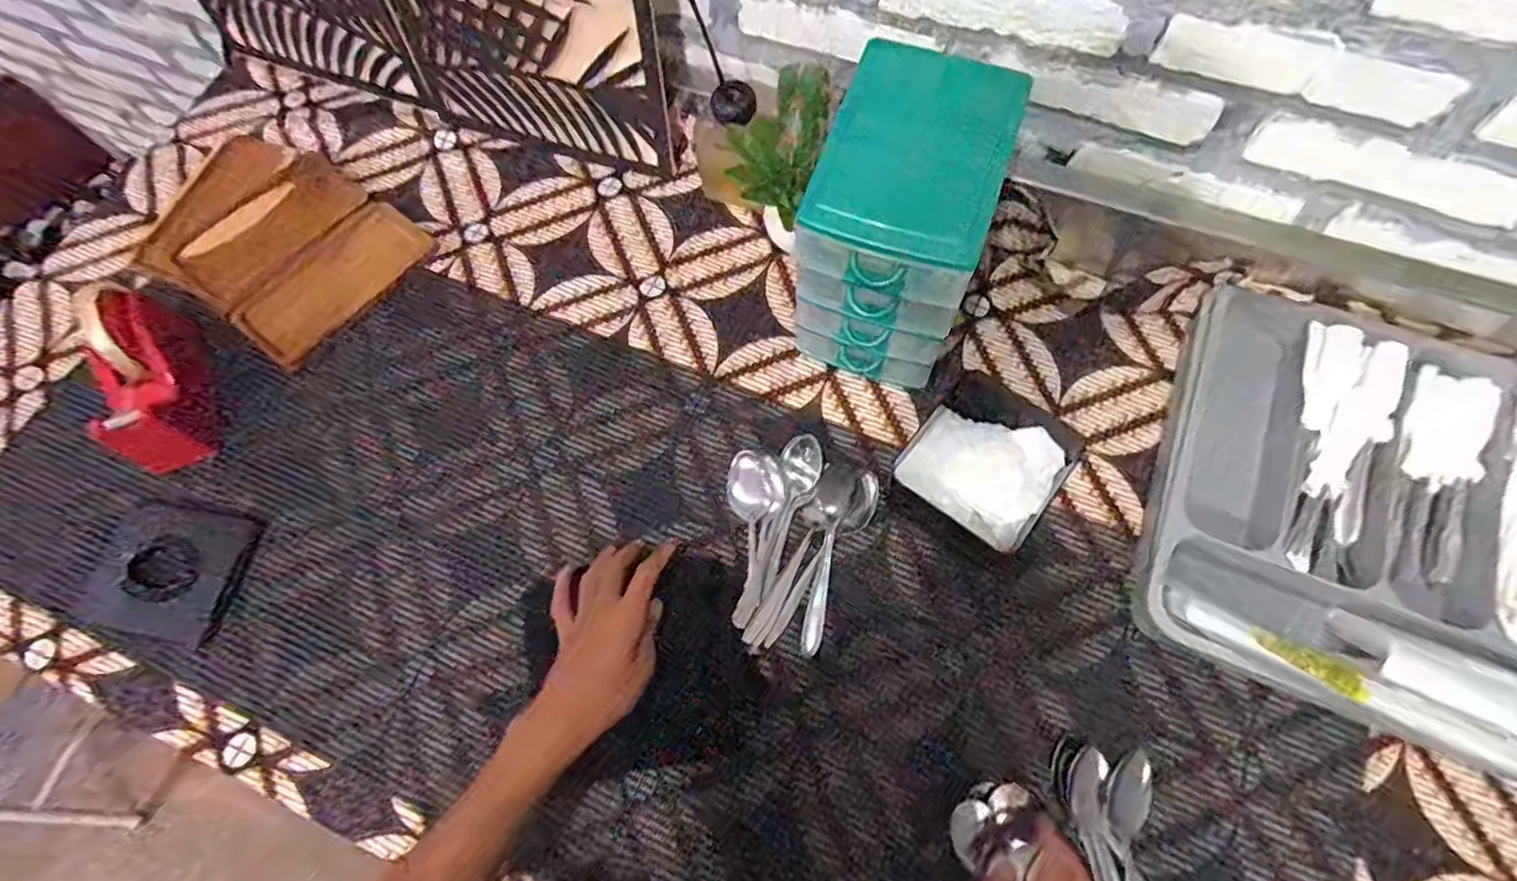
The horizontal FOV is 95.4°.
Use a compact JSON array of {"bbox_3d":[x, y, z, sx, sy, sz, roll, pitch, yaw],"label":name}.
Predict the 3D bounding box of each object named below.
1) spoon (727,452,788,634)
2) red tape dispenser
[{"bbox_3d":[-0.006,0.084,0.605,0.049,0.034,0.150,4,68,4],"label":"spoon"},{"bbox_3d":[-0.586,-0.055,0.664,0.068,0.151,0.140,14,68,8],"label":"red tape dispenser"}]

